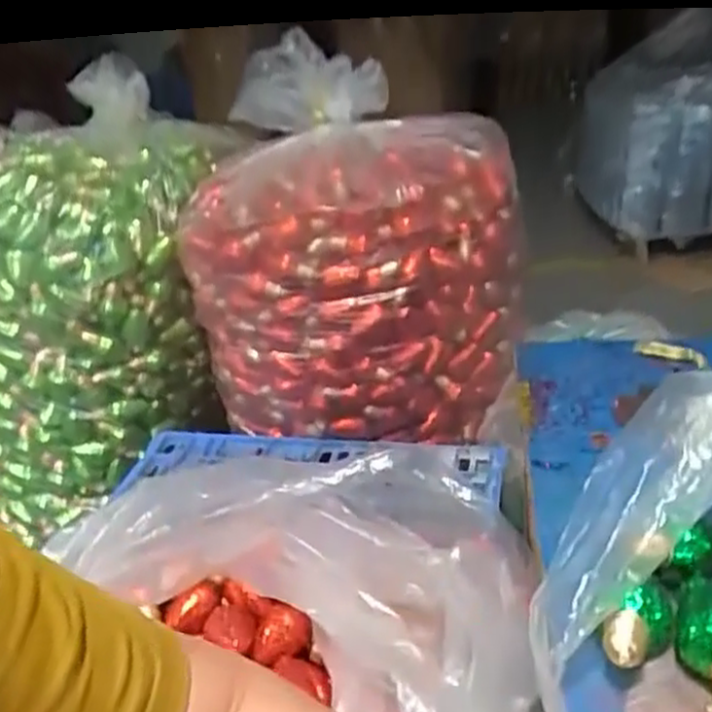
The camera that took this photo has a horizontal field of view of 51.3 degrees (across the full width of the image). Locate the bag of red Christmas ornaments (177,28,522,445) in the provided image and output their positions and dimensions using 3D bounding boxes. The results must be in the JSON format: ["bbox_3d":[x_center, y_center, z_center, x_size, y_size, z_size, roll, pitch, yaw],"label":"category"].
[{"bbox_3d":[-0.021,-0.195,1.306,0.516,0.531,0.542,-9,28,-6],"label":"bag of red Christmas ornaments"}]

